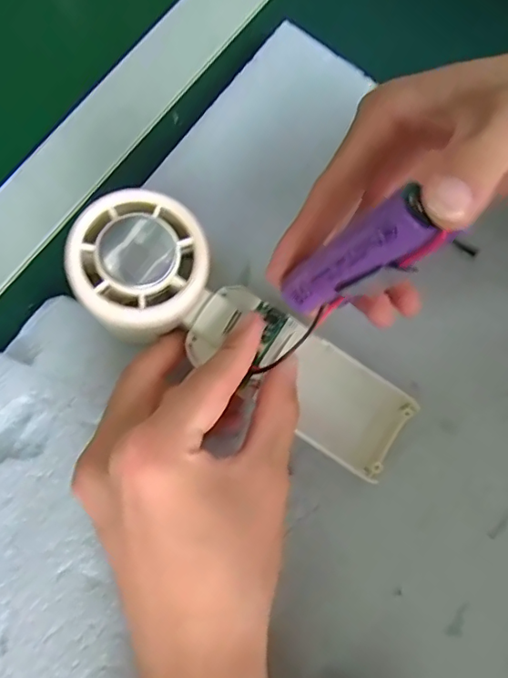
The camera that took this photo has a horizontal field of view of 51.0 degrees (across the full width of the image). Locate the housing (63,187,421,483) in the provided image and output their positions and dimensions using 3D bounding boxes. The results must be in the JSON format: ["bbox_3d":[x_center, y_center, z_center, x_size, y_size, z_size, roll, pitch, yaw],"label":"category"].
[{"bbox_3d":[-0.003,0.001,0.230,0.162,0.029,0.053,38,79,-18],"label":"housing"}]

